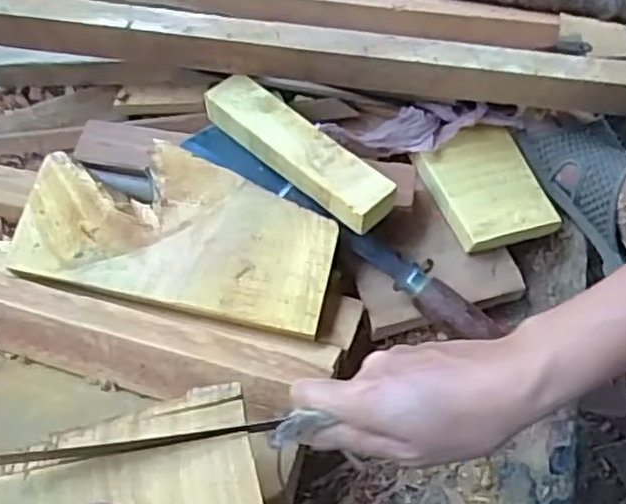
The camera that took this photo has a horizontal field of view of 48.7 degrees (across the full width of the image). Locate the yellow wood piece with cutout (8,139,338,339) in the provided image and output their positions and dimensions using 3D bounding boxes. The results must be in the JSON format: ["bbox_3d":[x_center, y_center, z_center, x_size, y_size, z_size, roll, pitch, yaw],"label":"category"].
[{"bbox_3d":[-0.103,-0.020,0.544,0.238,0.019,0.122,13,64,4],"label":"yellow wood piece with cutout"}]

